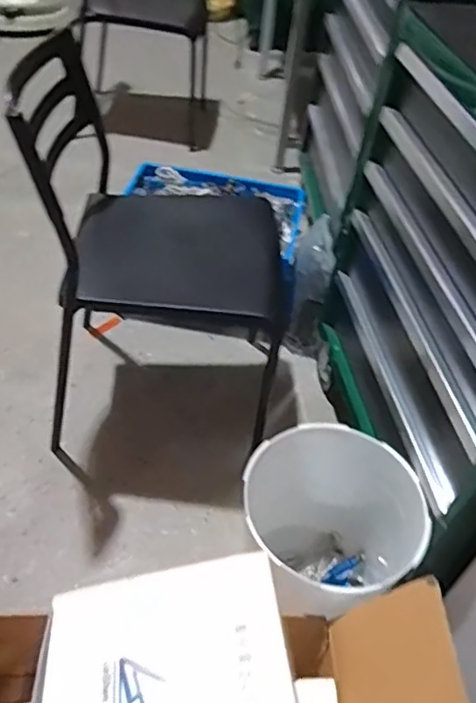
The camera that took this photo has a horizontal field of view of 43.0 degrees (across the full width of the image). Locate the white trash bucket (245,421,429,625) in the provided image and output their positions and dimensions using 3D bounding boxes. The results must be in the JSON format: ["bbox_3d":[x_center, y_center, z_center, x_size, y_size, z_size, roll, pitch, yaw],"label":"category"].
[{"bbox_3d":[0.161,0.339,1.088,0.301,0.316,0.311,3,47,-4],"label":"white trash bucket"}]

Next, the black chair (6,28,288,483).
[{"bbox_3d":[-0.144,-0.175,1.243,0.494,0.731,0.436,0,47,-7],"label":"black chair"}]

